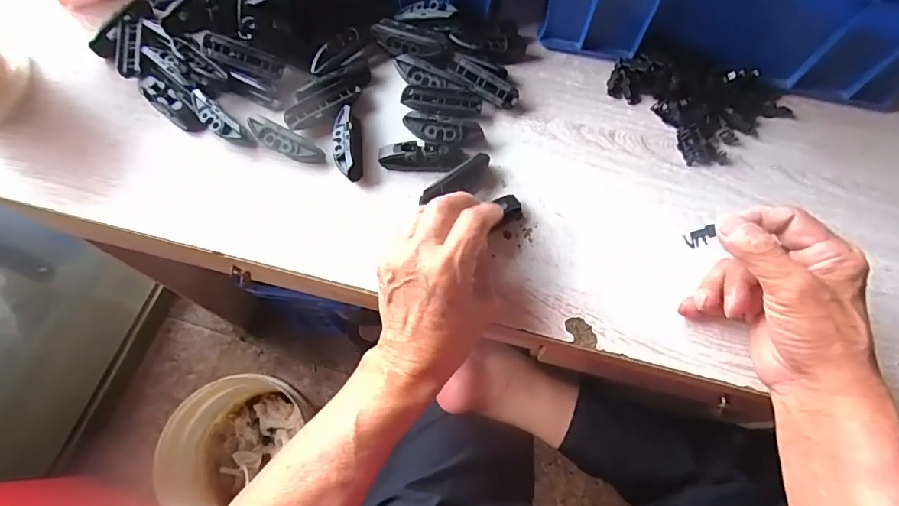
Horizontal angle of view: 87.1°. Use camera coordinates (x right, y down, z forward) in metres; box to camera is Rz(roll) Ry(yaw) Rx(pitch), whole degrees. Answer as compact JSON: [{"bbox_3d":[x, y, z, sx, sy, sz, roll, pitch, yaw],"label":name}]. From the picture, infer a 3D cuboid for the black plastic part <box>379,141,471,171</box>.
[{"bbox_3d":[-0.022,-0.083,0.407,0.073,0.016,0.019,4,68,2],"label":"black plastic part"}]

